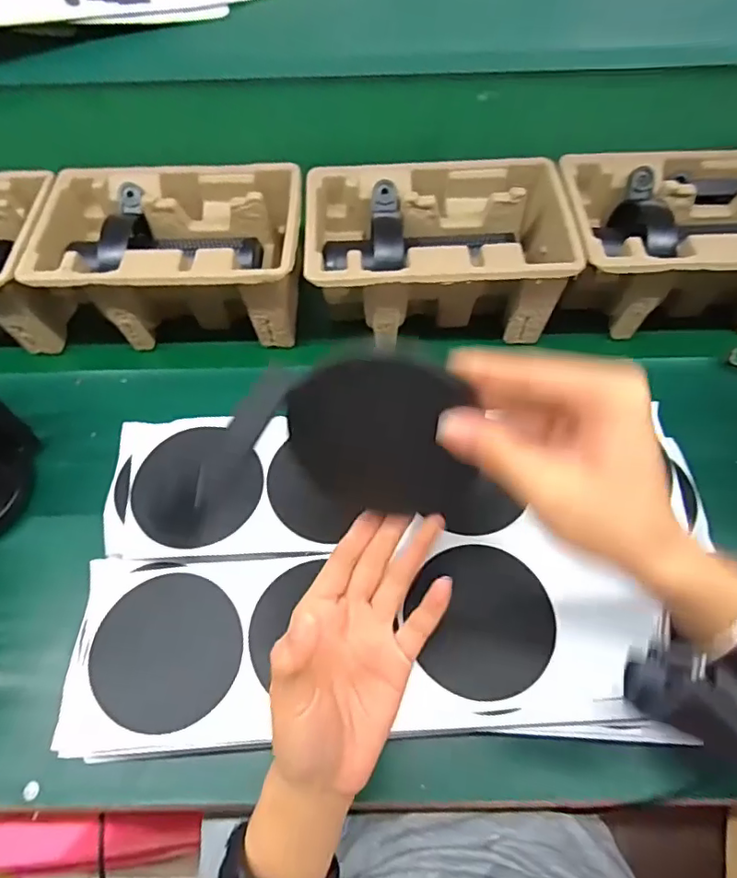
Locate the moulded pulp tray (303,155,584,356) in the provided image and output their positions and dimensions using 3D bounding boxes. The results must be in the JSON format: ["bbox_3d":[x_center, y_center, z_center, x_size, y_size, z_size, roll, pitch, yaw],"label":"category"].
[{"bbox_3d":[0.049,-0.170,0.510,0.238,0.095,0.144,-2,61,-2],"label":"moulded pulp tray"}]

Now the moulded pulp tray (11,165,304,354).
[{"bbox_3d":[-0.175,-0.168,0.516,0.225,0.097,0.145,-2,61,-2],"label":"moulded pulp tray"}]

